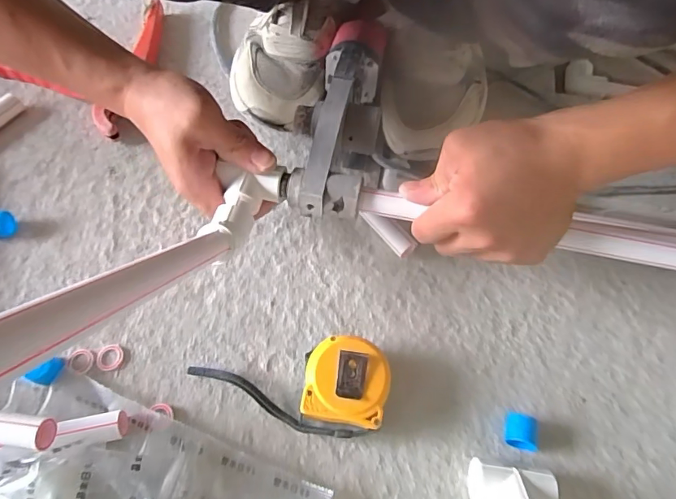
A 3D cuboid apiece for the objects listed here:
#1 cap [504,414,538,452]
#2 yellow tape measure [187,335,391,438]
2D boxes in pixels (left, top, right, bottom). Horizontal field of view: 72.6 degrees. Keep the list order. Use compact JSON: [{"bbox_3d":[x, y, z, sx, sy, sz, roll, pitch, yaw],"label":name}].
[{"bbox_3d":[0.136,0.137,0.346,0.020,0.023,0.026,8,62,2],"label":"cap"},{"bbox_3d":[-0.039,0.100,0.350,0.153,0.041,0.070,4,62,0],"label":"yellow tape measure"}]

